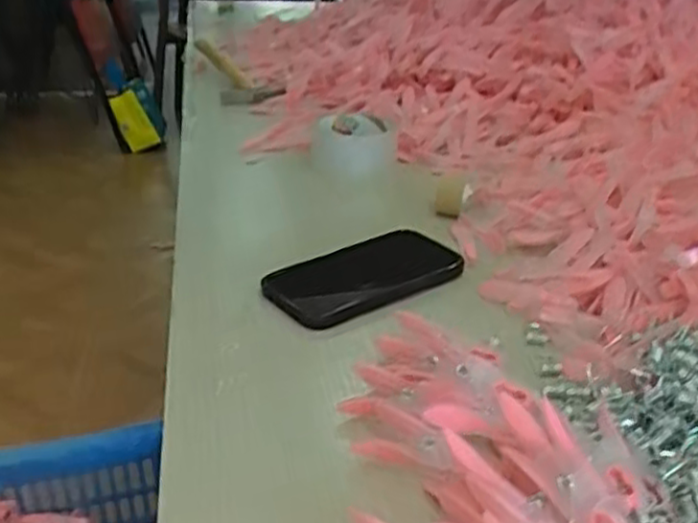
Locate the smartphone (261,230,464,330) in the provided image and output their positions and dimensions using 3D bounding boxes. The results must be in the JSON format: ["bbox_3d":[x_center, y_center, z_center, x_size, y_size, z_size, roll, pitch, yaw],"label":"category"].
[{"bbox_3d":[0.011,0.008,0.563,0.160,0.012,0.083,-19,32,-29],"label":"smartphone"}]

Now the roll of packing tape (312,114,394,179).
[{"bbox_3d":[0.004,-0.132,0.833,0.088,0.046,0.091,1,28,-1],"label":"roll of packing tape"}]

